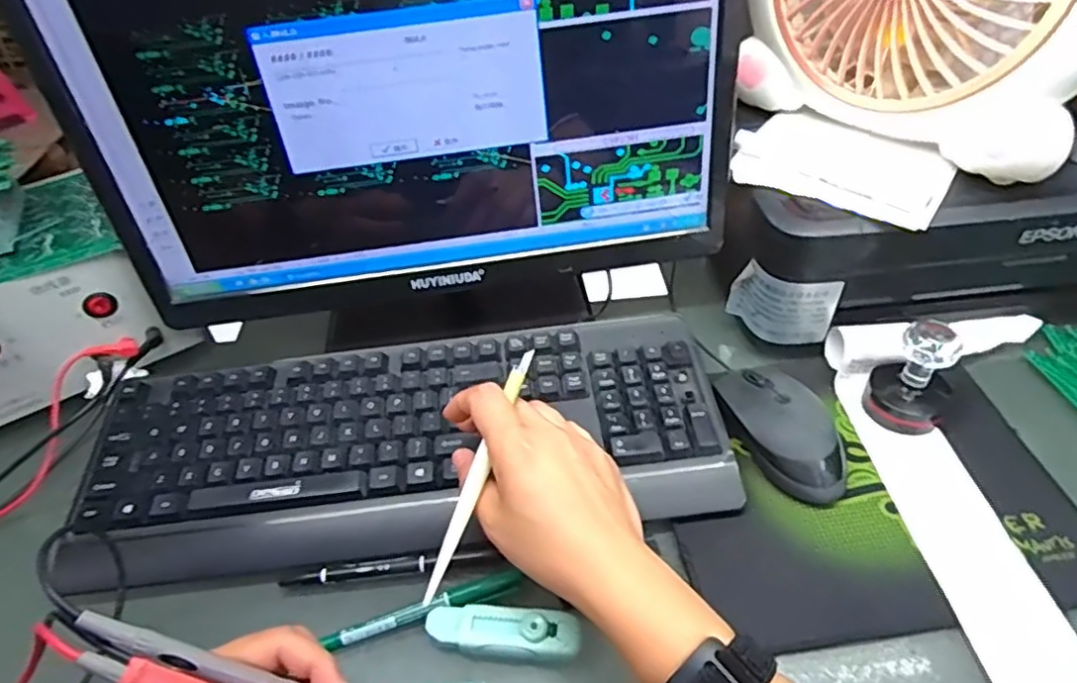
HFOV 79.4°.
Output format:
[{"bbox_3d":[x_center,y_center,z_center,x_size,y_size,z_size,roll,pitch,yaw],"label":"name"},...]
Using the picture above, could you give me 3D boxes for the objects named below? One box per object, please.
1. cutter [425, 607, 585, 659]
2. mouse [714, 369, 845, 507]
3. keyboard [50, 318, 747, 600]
[{"bbox_3d":[-0.020,0.164,0.366,0.088,0.015,0.023,1,44,7],"label":"cutter"},{"bbox_3d":[0.170,0.056,0.448,0.064,0.033,0.113,-13,44,-8],"label":"mouse"},{"bbox_3d":[-0.091,0.069,0.451,0.431,0.028,0.161,-5,44,0],"label":"keyboard"}]

